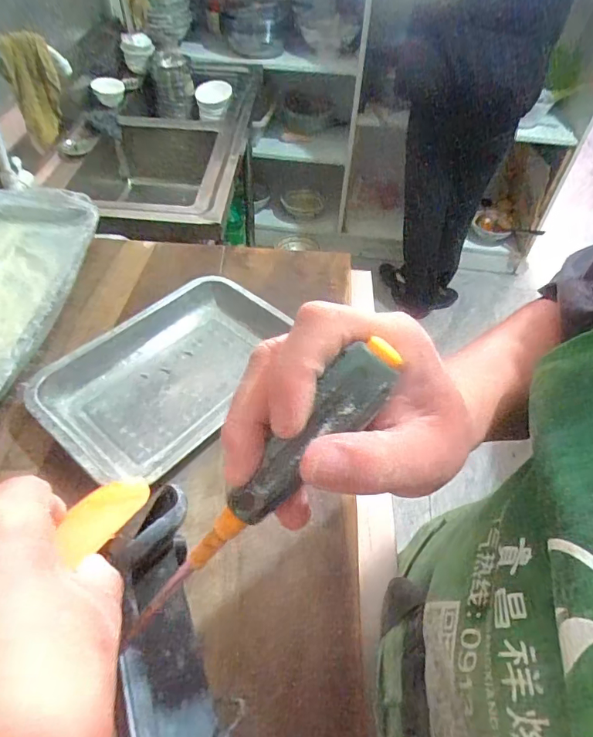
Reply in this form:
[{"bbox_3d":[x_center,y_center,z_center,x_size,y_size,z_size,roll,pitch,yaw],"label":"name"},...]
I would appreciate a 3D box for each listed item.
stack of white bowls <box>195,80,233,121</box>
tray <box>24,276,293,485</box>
[{"bbox_3d":[-0.281,-0.914,1.594,0.124,0.094,0.116,-4,53,-9],"label":"stack of white bowls"},{"bbox_3d":[-0.148,0.006,0.579,0.205,0.046,0.305,36,57,20],"label":"tray"}]

